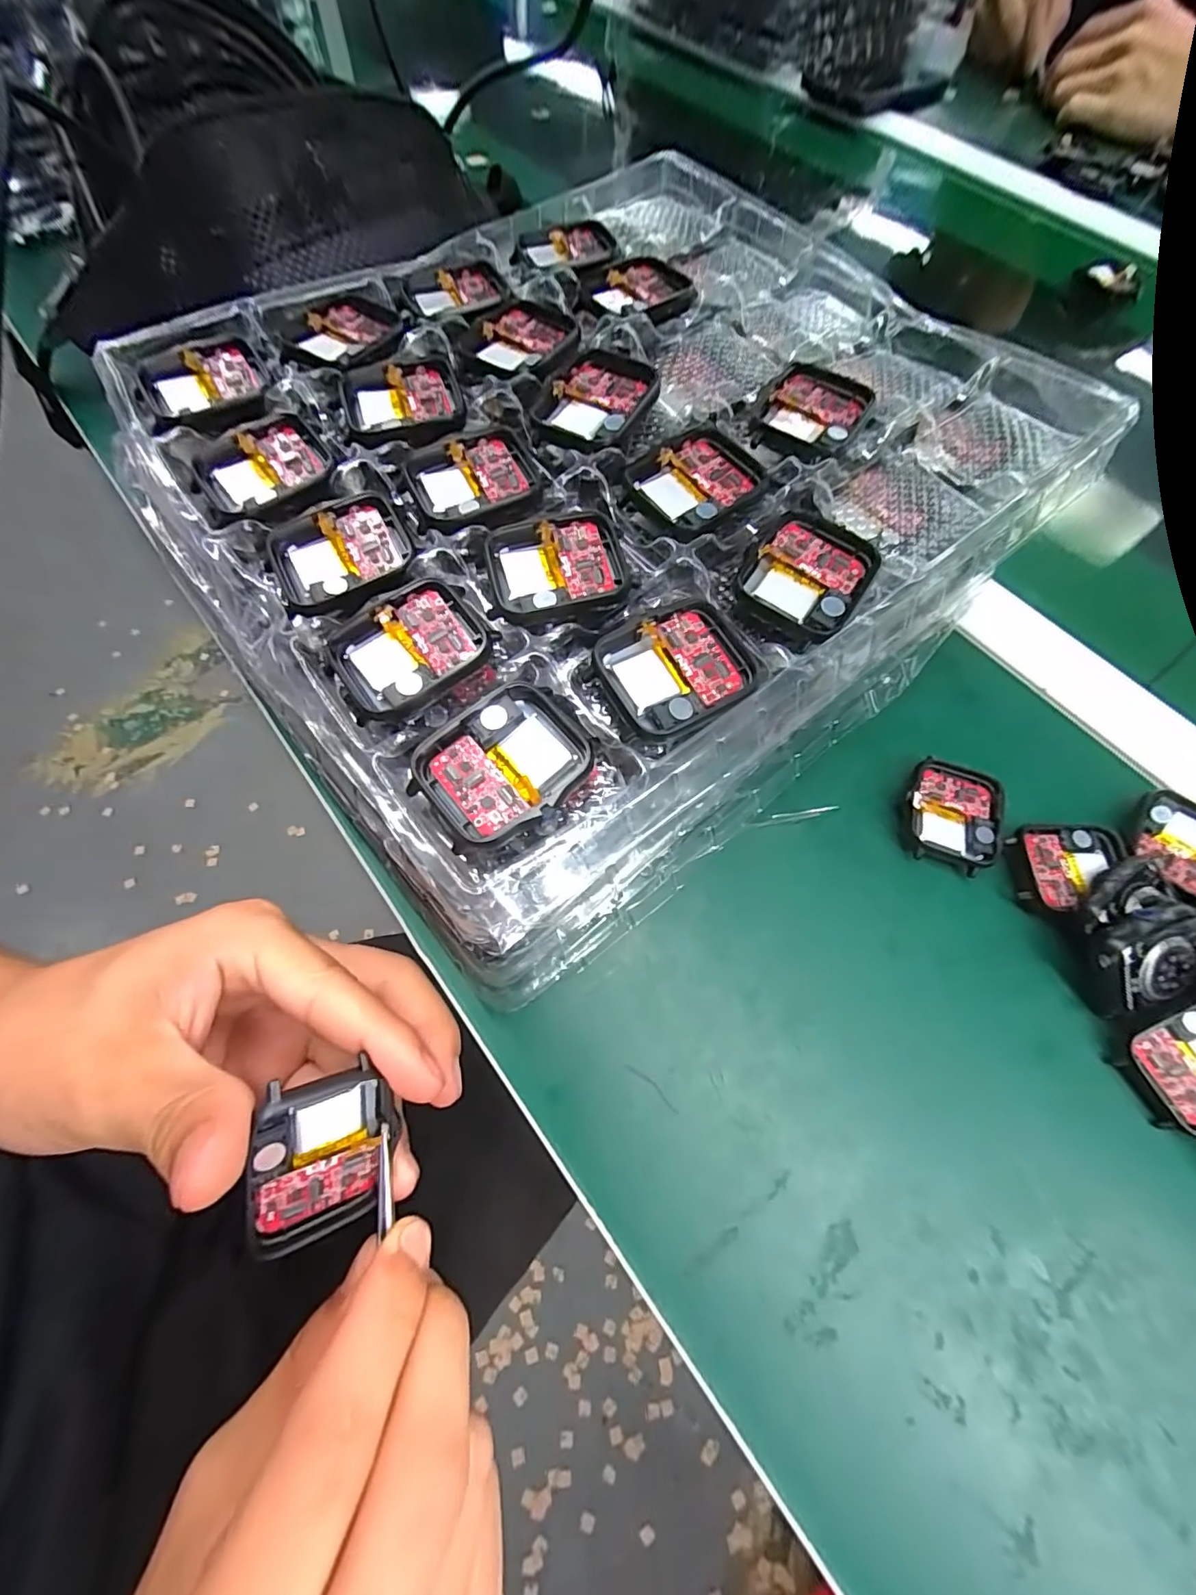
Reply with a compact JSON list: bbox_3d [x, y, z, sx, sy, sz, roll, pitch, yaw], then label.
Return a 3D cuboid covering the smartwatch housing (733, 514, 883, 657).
[{"bbox_3d":[0.067,-0.070,0.170,0.036,0.006,0.050,34,70,12],"label":"smartwatch housing"}]

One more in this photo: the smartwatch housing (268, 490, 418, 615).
[{"bbox_3d":[-0.084,-0.079,0.175,0.044,0.010,0.037,-24,70,-11],"label":"smartwatch housing"}]

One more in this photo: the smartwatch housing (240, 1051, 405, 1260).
[{"bbox_3d":[-0.077,0.100,0.146,0.034,0.006,0.043,2,93,-39],"label":"smartwatch housing"}]

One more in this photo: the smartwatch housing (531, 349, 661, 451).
[{"bbox_3d":[-0.001,-0.147,0.194,0.038,0.006,0.044,31,70,11],"label":"smartwatch housing"}]

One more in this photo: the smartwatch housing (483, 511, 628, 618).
[{"bbox_3d":[-0.013,-0.075,0.172,0.044,0.007,0.037,-13,68,-7],"label":"smartwatch housing"}]

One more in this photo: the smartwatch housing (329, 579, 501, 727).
[{"bbox_3d":[-0.057,-0.044,0.160,0.045,0.007,0.038,-32,72,-14],"label":"smartwatch housing"}]

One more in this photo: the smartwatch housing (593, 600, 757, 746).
[{"bbox_3d":[0.024,-0.038,0.155,0.046,0.006,0.038,-23,70,-11],"label":"smartwatch housing"}]

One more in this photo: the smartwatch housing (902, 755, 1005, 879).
[{"bbox_3d":[0.151,0.007,0.224,0.040,0.009,0.045,16,68,5],"label":"smartwatch housing"}]

